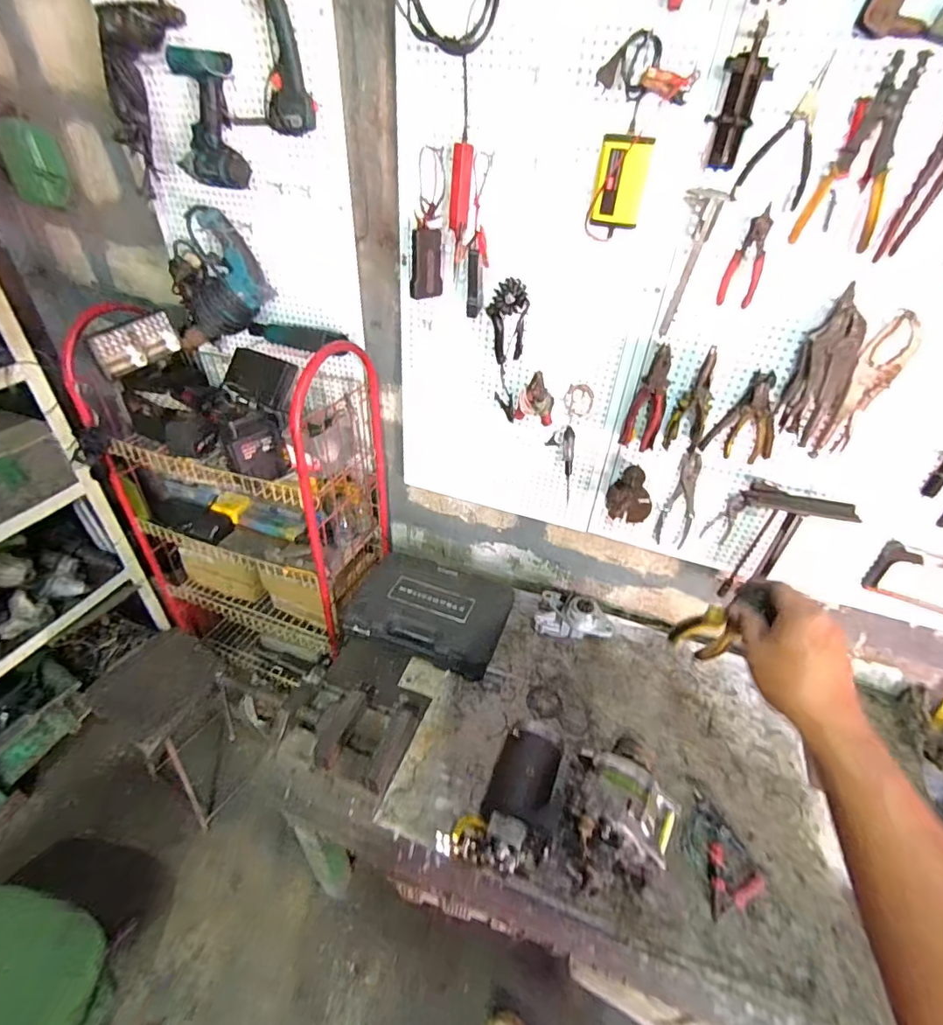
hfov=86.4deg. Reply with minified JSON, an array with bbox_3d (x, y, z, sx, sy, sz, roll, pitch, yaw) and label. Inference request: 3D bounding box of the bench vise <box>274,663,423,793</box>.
[{"bbox_3d":[-0.256,0.429,1.048,0.251,0.122,0.208,15,39,14],"label":"bench vise"}]

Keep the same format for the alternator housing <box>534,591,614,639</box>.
[{"bbox_3d":[0.271,0.256,1.298,0.203,0.118,0.104,12,39,9],"label":"alternator housing"}]

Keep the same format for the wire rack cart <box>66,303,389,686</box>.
[{"bbox_3d":[-0.630,0.021,1.455,0.708,1.035,0.335,15,39,13],"label":"wire rack cart"}]

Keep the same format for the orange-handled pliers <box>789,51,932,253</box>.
[{"bbox_3d":[0.534,-0.480,0.681,0.097,0.207,0.025,22,42,21],"label":"orange-handled pliers"}]

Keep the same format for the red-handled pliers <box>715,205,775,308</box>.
[{"bbox_3d":[0.442,-0.404,0.803,0.053,0.141,0.019,24,42,23],"label":"red-handled pliers"}]

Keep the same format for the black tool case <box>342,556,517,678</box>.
[{"bbox_3d":[-0.108,0.241,1.287,0.386,0.088,0.281,13,39,11],"label":"black tool case"}]

